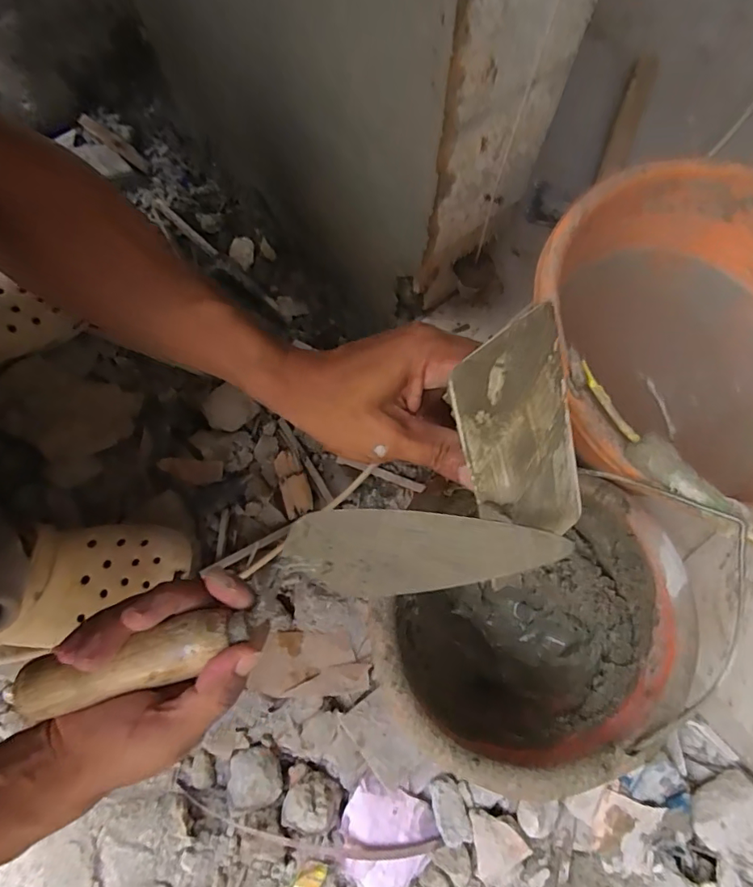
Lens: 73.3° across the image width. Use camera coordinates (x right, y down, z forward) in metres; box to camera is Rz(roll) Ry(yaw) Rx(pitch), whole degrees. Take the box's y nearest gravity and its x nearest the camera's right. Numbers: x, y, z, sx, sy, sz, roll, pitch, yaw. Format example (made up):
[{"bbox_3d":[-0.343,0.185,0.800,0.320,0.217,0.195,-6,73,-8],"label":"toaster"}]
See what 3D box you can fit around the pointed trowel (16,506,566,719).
[{"bbox_3d":[-0.049,0.086,0.293,0.294,0.070,0.063,-19,76,-3],"label":"pointed trowel"}]

